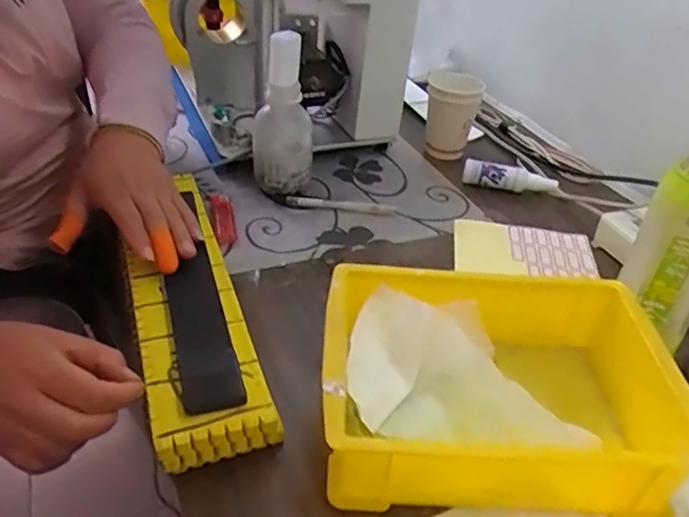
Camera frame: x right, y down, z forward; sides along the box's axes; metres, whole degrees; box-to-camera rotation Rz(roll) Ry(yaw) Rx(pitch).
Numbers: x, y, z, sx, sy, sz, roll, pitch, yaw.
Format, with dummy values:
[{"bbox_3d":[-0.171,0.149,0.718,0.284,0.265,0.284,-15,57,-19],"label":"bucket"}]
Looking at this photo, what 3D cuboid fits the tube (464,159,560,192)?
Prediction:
[{"bbox_3d":[0.204,-0.103,0.734,0.110,0.026,0.023,8,37,4],"label":"tube"}]

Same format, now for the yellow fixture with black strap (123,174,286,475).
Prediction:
[{"bbox_3d":[-0.144,0.028,0.523,0.086,0.048,0.346,-10,39,-20],"label":"yellow fixture with black strap"}]

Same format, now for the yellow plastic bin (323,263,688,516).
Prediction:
[{"bbox_3d":[0.106,0.090,0.435,0.240,0.071,0.174,4,37,-2],"label":"yellow plastic bin"}]

